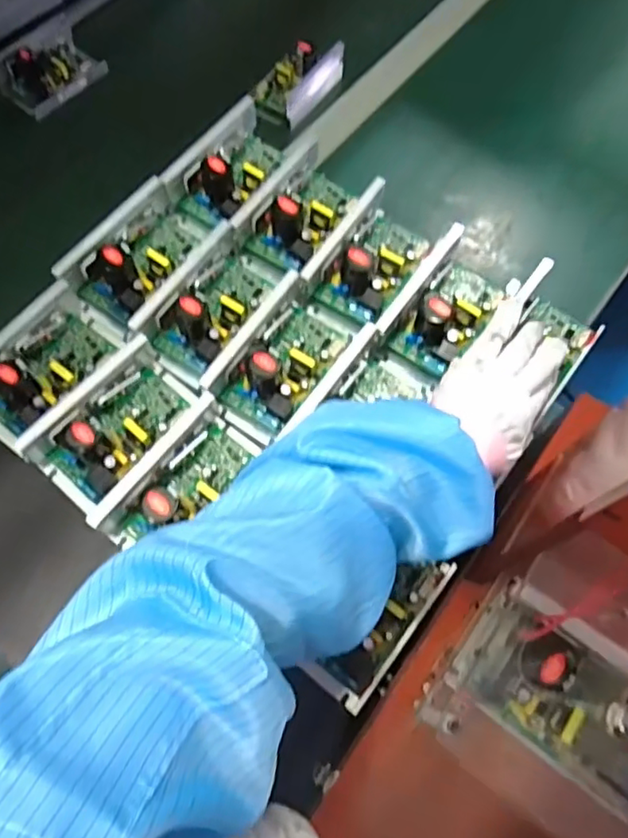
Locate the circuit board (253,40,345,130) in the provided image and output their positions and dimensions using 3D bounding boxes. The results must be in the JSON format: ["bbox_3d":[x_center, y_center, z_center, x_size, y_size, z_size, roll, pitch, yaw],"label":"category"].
[{"bbox_3d":[-0.023,-0.460,0.809,0.082,0.048,0.143,36,72,12],"label":"circuit board"}]

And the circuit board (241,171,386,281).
[{"bbox_3d":[-0.001,-0.185,0.555,0.080,0.041,0.119,34,72,12],"label":"circuit board"}]

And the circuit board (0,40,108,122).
[{"bbox_3d":[-0.360,-0.479,0.822,0.079,0.047,0.132,42,74,14],"label":"circuit board"}]

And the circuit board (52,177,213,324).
[{"bbox_3d":[-0.151,-0.146,0.542,0.075,0.059,0.141,33,72,11],"label":"circuit board"}]

